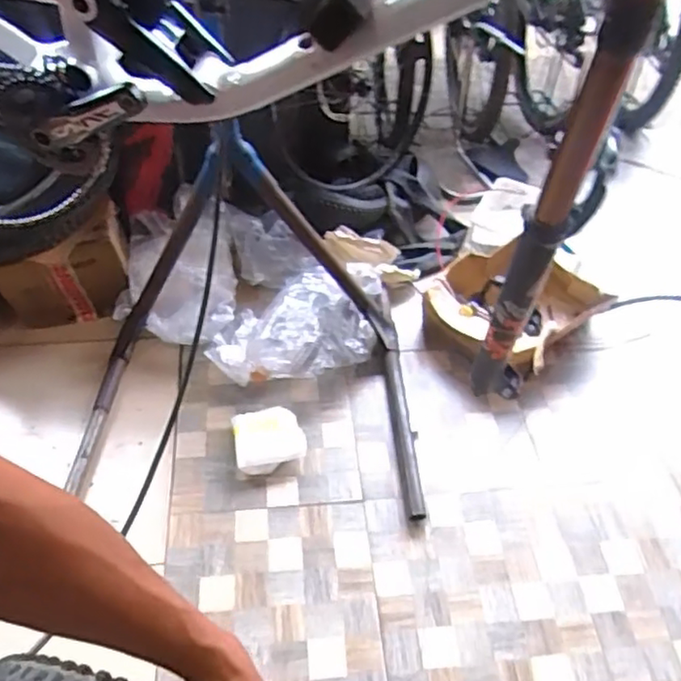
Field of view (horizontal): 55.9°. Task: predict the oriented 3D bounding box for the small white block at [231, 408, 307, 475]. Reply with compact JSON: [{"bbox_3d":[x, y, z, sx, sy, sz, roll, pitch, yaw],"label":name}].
[{"bbox_3d":[-0.157,0.214,1.408,0.153,0.058,0.147,-7,50,-9],"label":"small white block"}]

